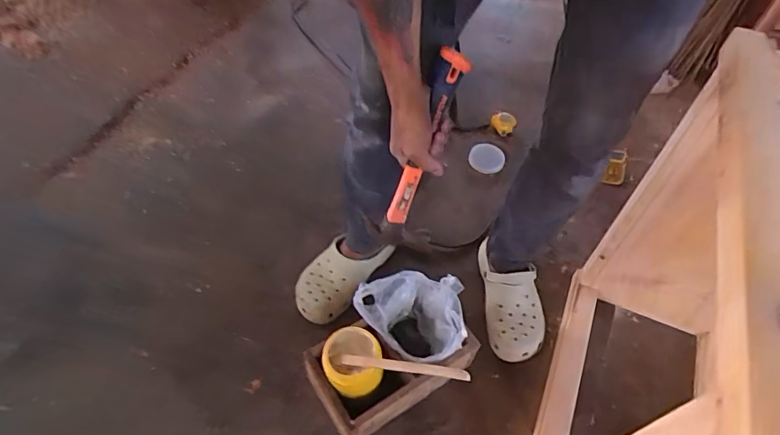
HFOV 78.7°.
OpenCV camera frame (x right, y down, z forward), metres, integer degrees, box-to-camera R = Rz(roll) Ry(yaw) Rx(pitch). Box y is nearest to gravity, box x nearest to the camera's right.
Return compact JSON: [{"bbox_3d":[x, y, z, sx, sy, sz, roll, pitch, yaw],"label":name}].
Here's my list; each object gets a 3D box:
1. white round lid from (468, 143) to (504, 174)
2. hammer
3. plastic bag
[{"bbox_3d":[0.254,-0.156,1.258,0.089,0.014,0.092,0,66,0],"label":"white round lid"},{"bbox_3d":[0.039,-0.080,0.684,0.067,0.332,0.082,-16,48,-37],"label":"hammer"},{"bbox_3d":[0.033,0.202,0.861,0.192,0.166,0.140,-3,53,-8],"label":"plastic bag"}]

